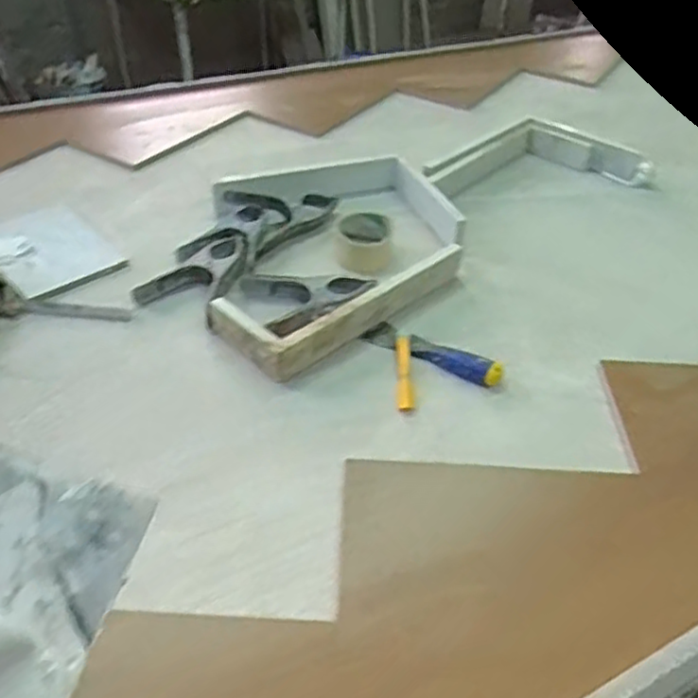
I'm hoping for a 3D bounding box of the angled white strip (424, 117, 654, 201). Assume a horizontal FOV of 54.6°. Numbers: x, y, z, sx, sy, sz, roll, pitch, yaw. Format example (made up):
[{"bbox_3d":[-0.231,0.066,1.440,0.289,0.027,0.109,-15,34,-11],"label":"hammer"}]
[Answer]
[{"bbox_3d":[0.282,-0.312,1.100,0.370,0.055,0.180,-10,37,-12],"label":"angled white strip"}]

